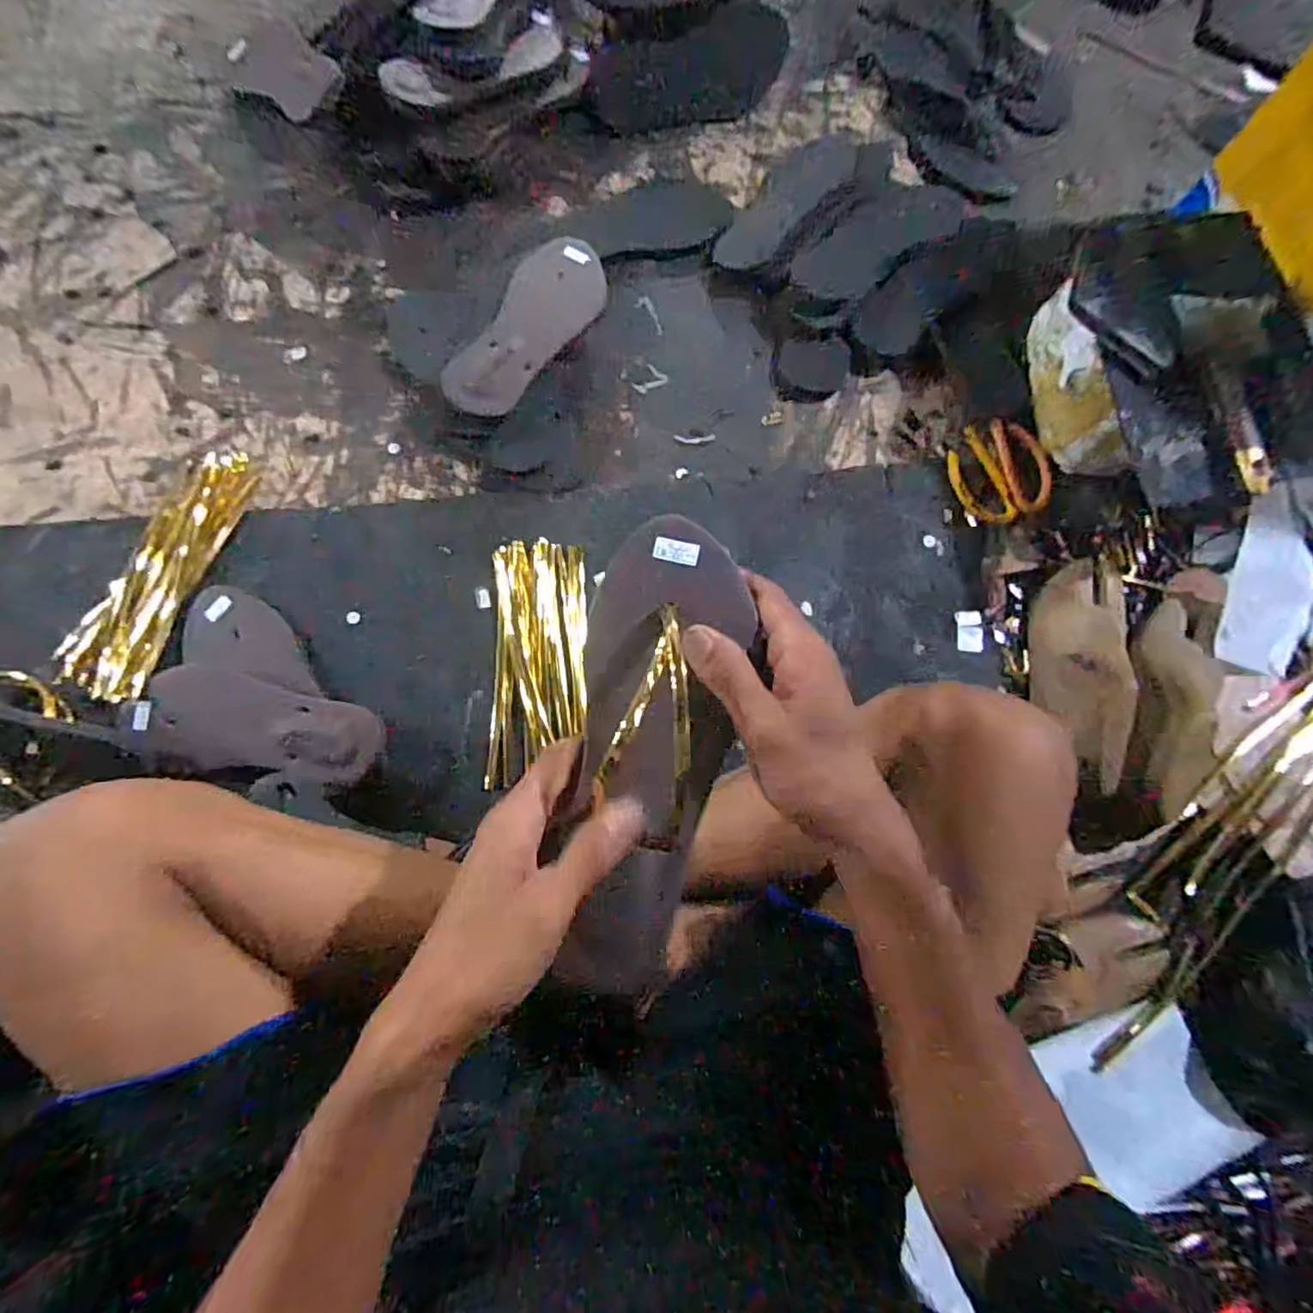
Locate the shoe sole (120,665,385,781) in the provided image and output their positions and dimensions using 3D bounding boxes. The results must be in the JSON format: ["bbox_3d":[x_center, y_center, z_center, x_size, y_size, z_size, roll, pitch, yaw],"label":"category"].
[{"bbox_3d":[-0.352,0.059,0.556,0.219,0.012,0.095,3,59,-3],"label":"shoe sole"}]

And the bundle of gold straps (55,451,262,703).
[{"bbox_3d":[-0.462,-0.085,0.593,0.086,0.011,0.252,14,72,3],"label":"bundle of gold straps"}]

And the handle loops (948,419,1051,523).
[{"bbox_3d":[0.341,-0.186,0.634,0.084,0.016,0.105,-12,75,23],"label":"handle loops"}]

